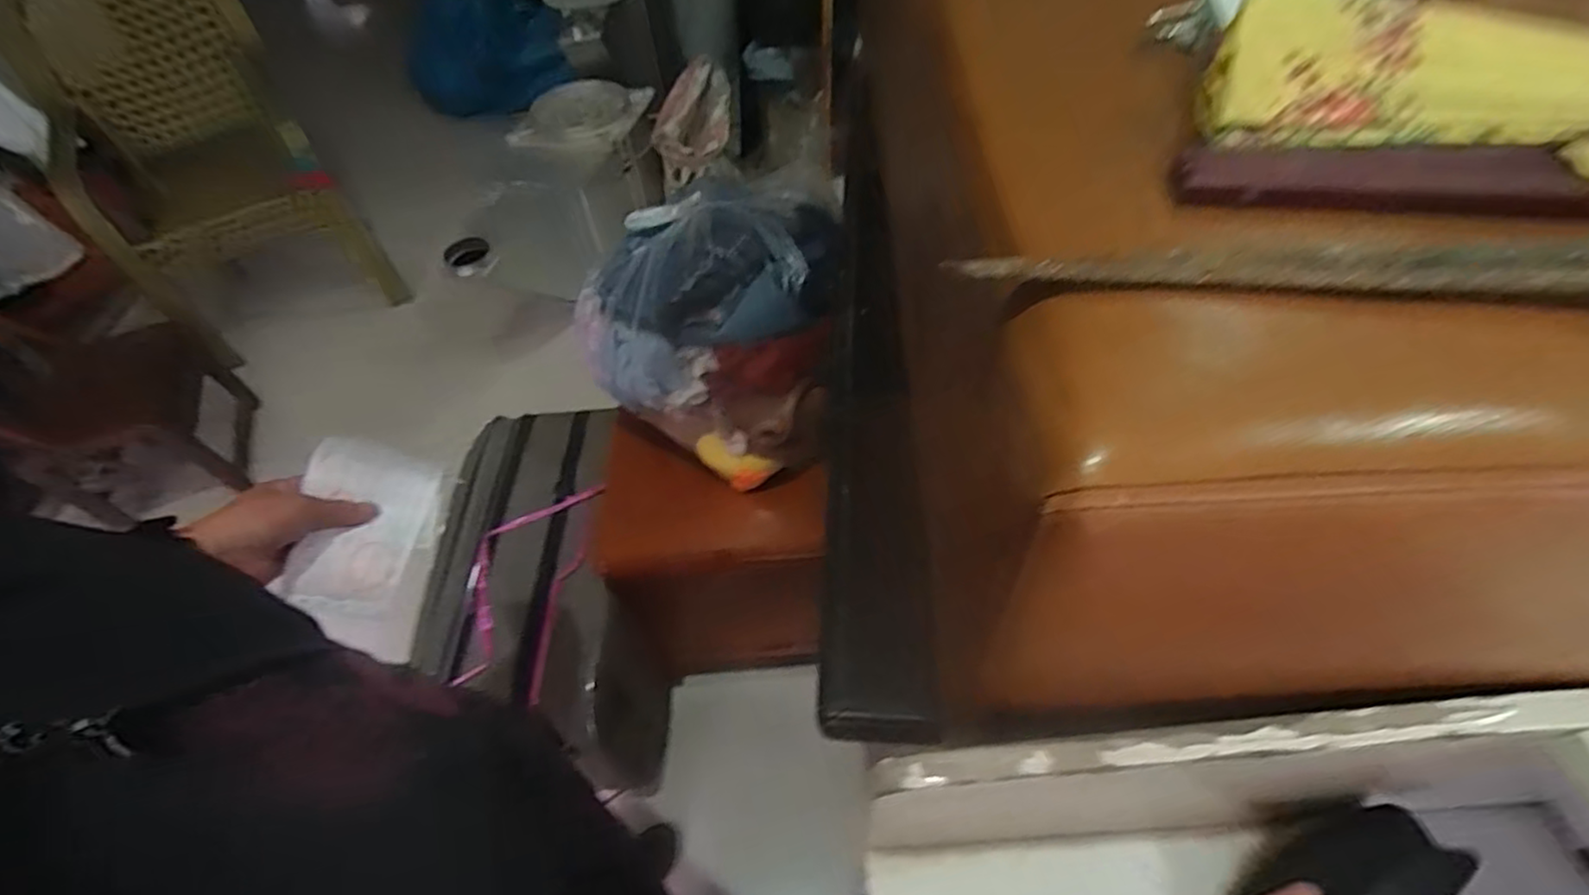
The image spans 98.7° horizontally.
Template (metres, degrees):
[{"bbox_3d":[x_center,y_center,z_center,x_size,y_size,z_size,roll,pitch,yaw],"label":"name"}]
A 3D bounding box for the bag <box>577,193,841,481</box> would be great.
[{"bbox_3d":[-0.089,-0.176,0.962,0.312,0.270,0.307,22,57,21],"label":"bag"}]

